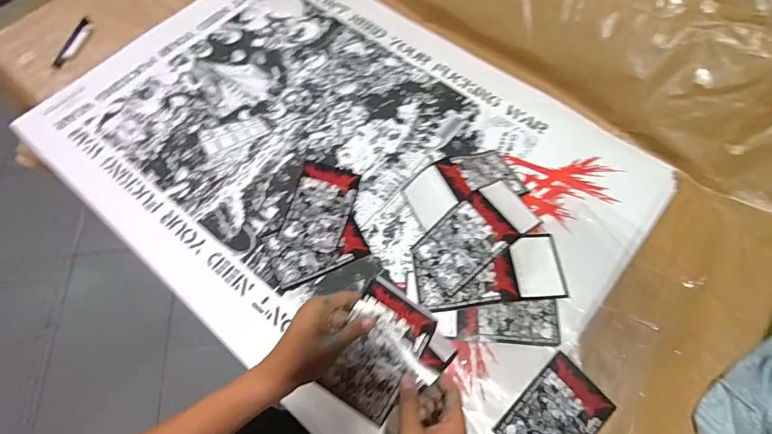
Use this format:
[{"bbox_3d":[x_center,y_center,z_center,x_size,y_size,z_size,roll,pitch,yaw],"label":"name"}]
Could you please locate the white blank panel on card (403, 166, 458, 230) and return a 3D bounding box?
[{"bbox_3d":[0.067,-0.031,0.645,0.070,0.006,0.081,-40,66,27],"label":"white blank panel on card"}]

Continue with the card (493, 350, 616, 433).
[{"bbox_3d":[0.220,0.261,0.537,0.142,0.006,0.098,-40,77,-21],"label":"card"}]

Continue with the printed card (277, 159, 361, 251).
[{"bbox_3d":[-0.103,-0.019,0.665,0.093,0.007,0.141,14,66,4],"label":"printed card"}]

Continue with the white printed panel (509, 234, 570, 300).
[{"bbox_3d":[0.222,0.072,0.615,0.078,0.012,0.095,3,63,-17],"label":"white printed panel"}]

